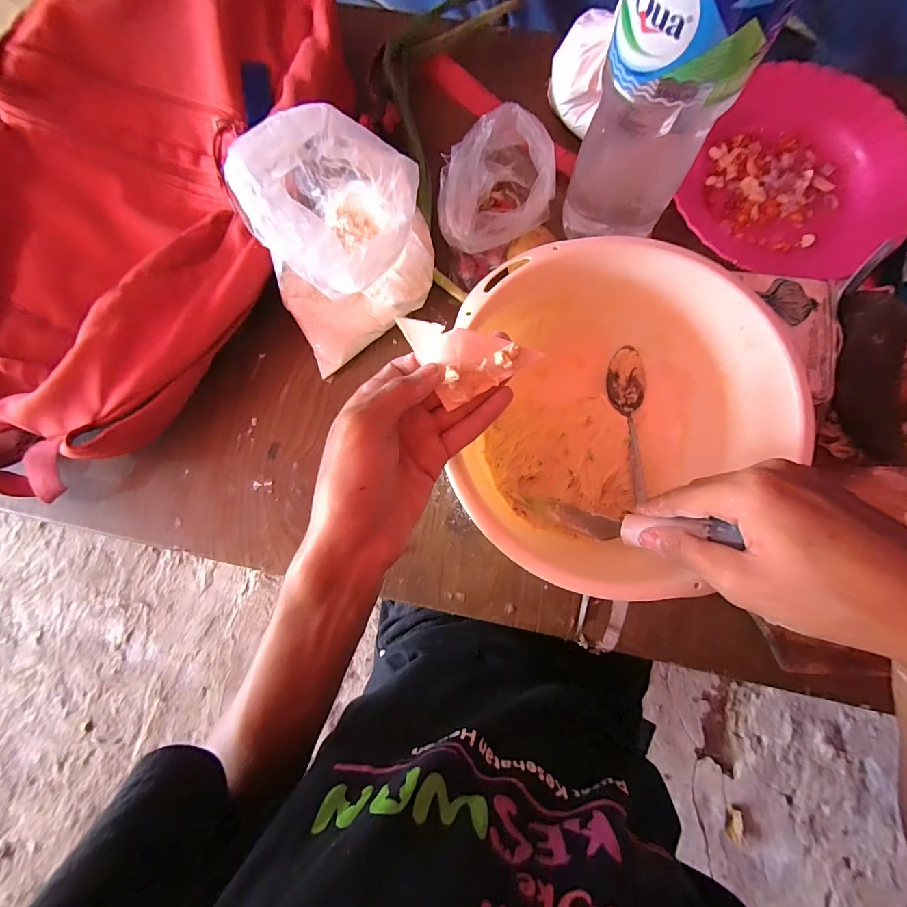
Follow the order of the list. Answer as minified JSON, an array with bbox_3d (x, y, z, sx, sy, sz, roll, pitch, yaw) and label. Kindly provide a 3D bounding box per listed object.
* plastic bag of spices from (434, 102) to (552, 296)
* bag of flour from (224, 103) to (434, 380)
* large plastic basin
[{"bbox_3d":[0.036,-0.221,0.356,0.107,0.075,0.083,-25,81,-1],"label":"plastic bag of spices"},{"bbox_3d":[-0.089,-0.168,0.331,0.141,0.144,0.116,-31,82,-2],"label":"bag of flour"},{"bbox_3d":[0.121,-0.023,0.325,0.222,0.101,0.231,4,82,3],"label":"large plastic basin"}]

